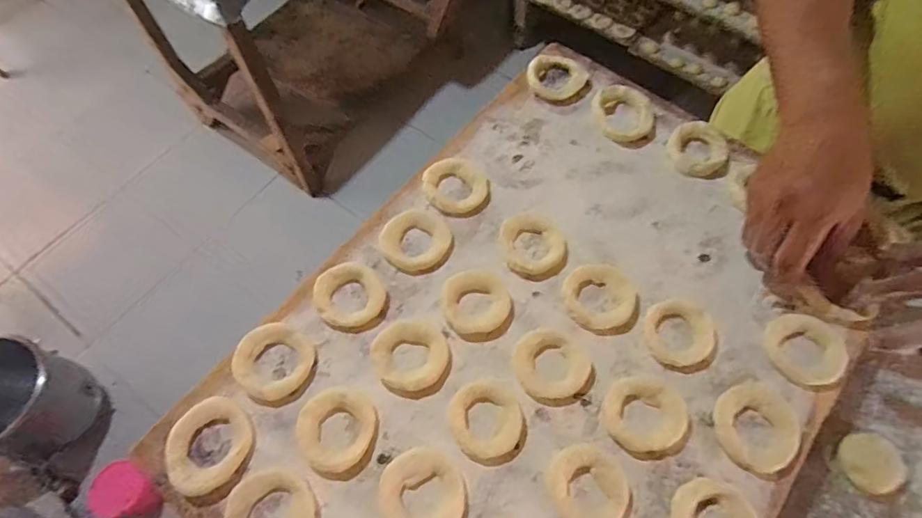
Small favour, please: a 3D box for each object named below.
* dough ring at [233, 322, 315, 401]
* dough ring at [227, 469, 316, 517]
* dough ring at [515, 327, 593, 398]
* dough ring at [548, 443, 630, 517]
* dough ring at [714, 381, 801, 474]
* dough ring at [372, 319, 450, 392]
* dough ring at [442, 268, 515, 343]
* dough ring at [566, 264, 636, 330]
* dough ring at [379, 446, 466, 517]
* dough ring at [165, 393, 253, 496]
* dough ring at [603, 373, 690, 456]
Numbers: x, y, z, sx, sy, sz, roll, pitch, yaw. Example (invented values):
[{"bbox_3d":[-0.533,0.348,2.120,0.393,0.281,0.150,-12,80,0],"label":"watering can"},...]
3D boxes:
[{"bbox_3d":[-0.163,0.088,0.427,0.063,0.012,0.061,-1,63,2],"label":"dough ring"},{"bbox_3d":[-0.146,0.196,0.378,0.064,0.010,0.060,-1,63,2],"label":"dough ring"},{"bbox_3d":[0.077,0.091,0.419,0.063,0.010,0.054,23,67,14],"label":"dough ring"},{"bbox_3d":[0.098,0.176,0.378,0.056,0.011,0.062,-31,66,-12],"label":"dough ring"},{"bbox_3d":[0.239,0.133,0.395,0.063,0.010,0.069,-1,63,2],"label":"dough ring"},{"bbox_3d":[-0.044,0.083,0.429,0.063,0.008,0.061,-1,63,2],"label":"dough ring"},{"bbox_3d":[0.015,0.040,0.445,0.061,0.014,0.065,-1,63,2],"label":"dough ring"},{"bbox_3d":[0.125,0.034,0.442,0.063,0.015,0.057,5,64,5],"label":"dough ring"},{"bbox_3d":[-0.030,0.183,0.380,0.065,0.012,0.064,-1,63,2],"label":"dough ring"},{"bbox_3d":[-0.205,0.151,0.400,0.060,0.011,0.074,-4,63,1],"label":"dough ring"},{"bbox_3d":[0.151,0.128,0.401,0.066,0.013,0.059,6,64,6],"label":"dough ring"}]

